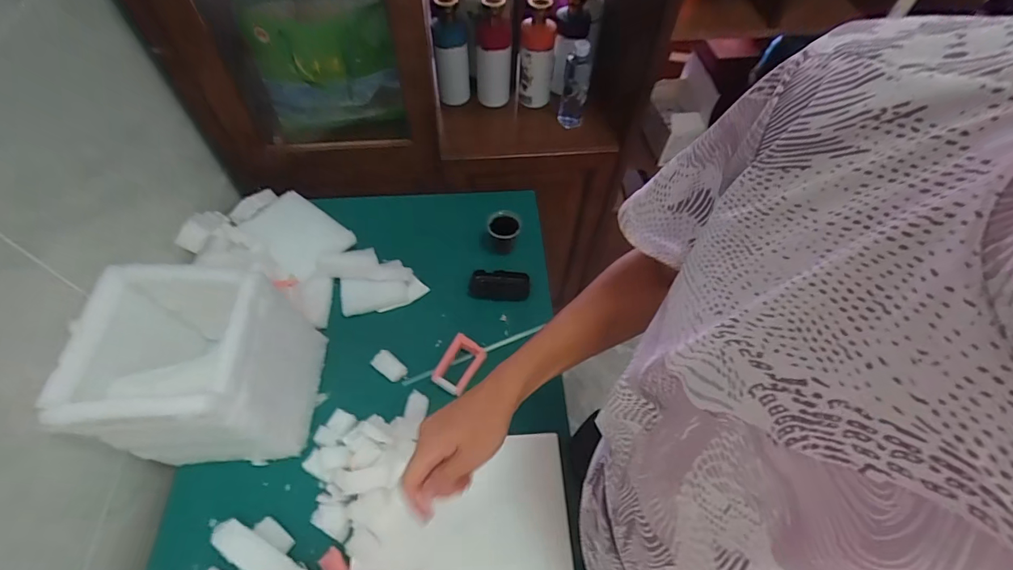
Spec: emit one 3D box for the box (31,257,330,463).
[{"bbox_3d":[-0.420,0.110,0.626,0.227,0.250,0.216,-2,58,-3],"label":"box"}]

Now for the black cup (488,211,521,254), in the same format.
[{"bbox_3d":[-0.004,-0.104,0.871,0.061,0.051,0.065,1,58,-1],"label":"black cup"}]

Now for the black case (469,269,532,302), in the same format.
[{"bbox_3d":[-0.014,0.002,0.859,0.113,0.023,0.055,3,58,0],"label":"black case"}]

